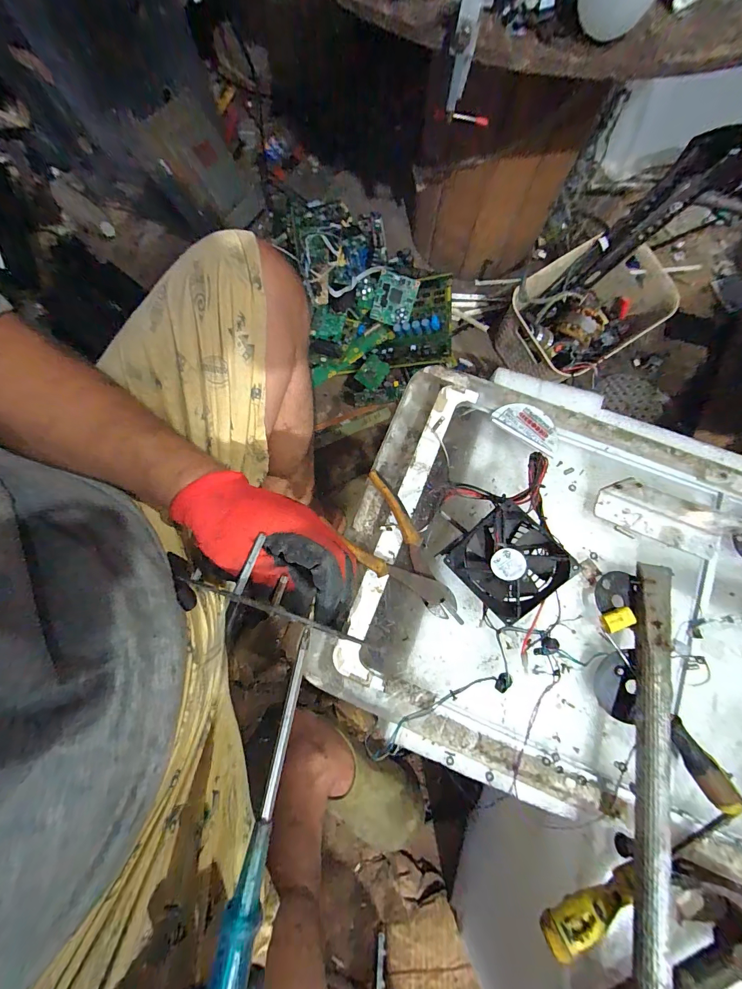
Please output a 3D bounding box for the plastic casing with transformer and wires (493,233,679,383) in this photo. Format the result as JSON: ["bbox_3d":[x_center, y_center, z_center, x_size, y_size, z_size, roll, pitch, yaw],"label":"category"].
[{"bbox_3d":[0.431,-0.361,0.696,0.304,0.108,0.201,-33,77,-7],"label":"plastic casing with transformer and wires"}]

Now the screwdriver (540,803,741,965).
[{"bbox_3d":[0.288,0.322,0.320,0.300,0.028,0.031,-28,77,-6],"label":"screwdriver"}]

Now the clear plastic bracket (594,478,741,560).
[{"bbox_3d":[0.325,0.024,0.383,0.136,0.046,0.054,16,76,5],"label":"clear plastic bracket"}]

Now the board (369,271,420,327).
[{"bbox_3d":[0.049,-0.411,0.747,0.083,0.015,0.091,18,115,3],"label":"board"}]

